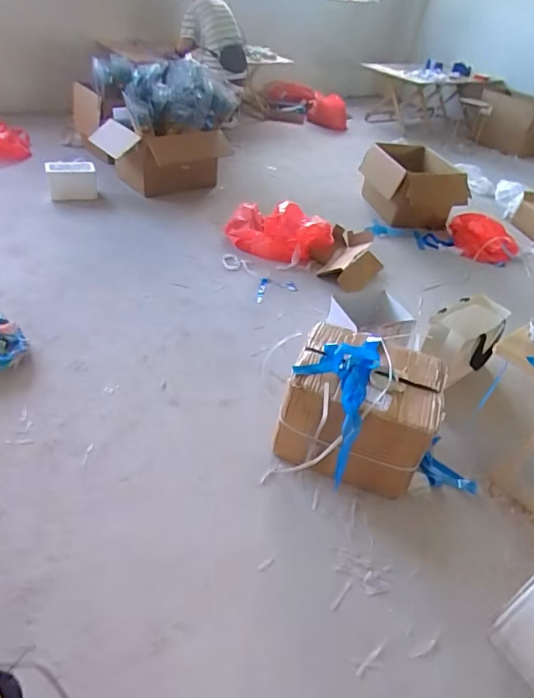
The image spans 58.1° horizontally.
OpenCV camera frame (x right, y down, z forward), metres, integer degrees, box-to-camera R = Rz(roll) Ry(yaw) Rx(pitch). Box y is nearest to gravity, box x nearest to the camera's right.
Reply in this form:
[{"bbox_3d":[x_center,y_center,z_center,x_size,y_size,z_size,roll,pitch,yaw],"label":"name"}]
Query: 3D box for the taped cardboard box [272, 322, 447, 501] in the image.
[{"bbox_3d":[0.261,0.195,1.475,0.429,0.345,0.369,18,39,11],"label":"taped cardboard box"}]

